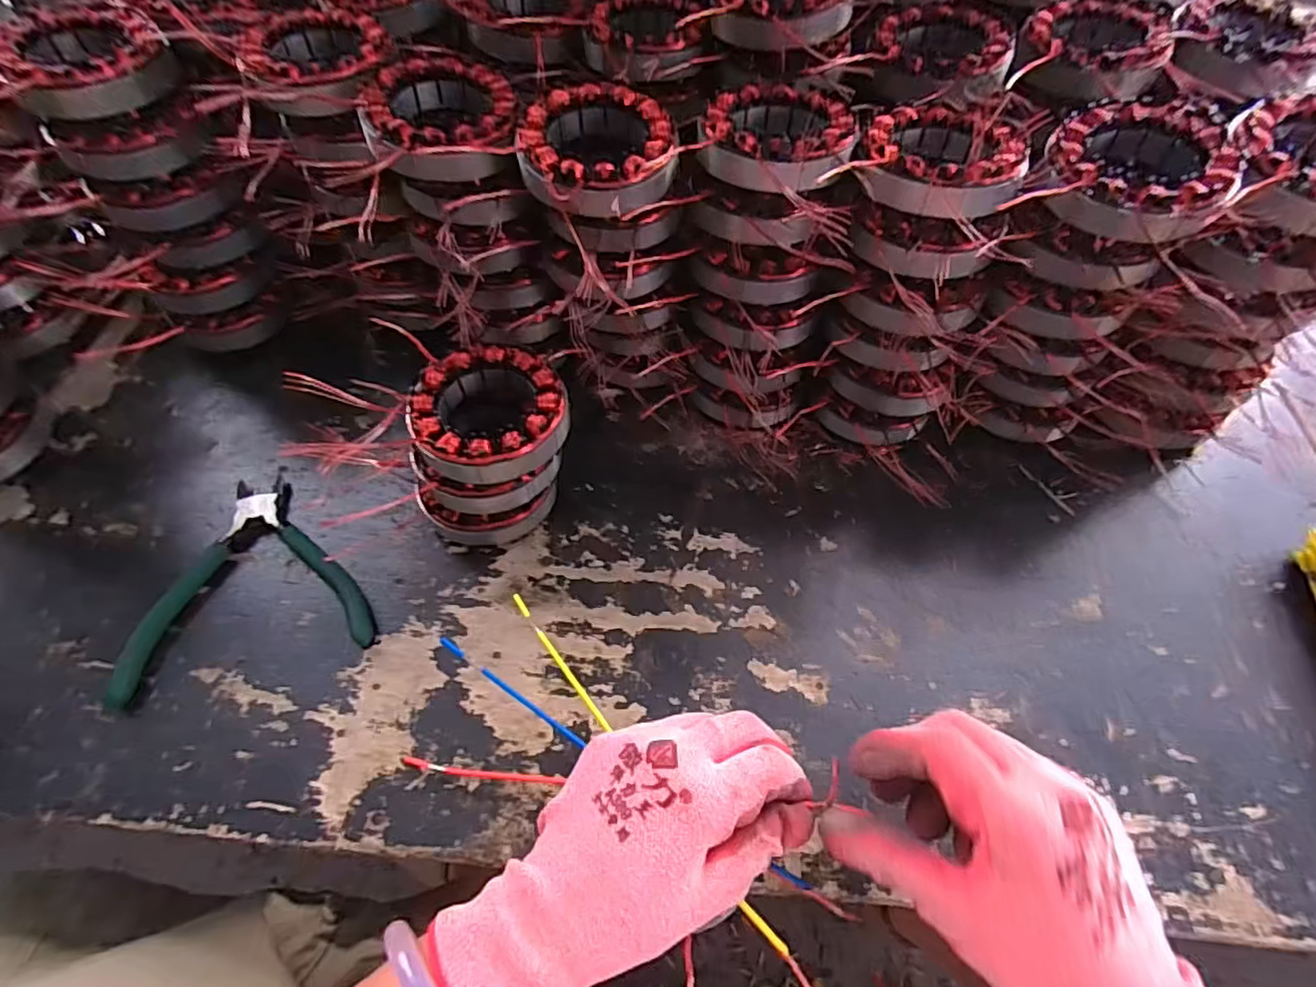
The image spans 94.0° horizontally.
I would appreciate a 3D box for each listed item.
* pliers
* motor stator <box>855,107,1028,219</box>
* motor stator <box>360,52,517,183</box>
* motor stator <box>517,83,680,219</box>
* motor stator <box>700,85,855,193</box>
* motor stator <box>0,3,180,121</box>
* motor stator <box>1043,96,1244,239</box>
[{"bbox_3d":[-0.253,0.045,0.381,0.135,0.013,0.139,-15,60,-9],"label":"pliers"},{"bbox_3d":[0.156,-0.184,0.333,0.080,0.022,0.094,22,61,13],"label":"motor stator"},{"bbox_3d":[-0.120,-0.210,0.348,0.078,0.033,0.091,-4,59,-3],"label":"motor stator"},{"bbox_3d":[-0.032,-0.189,0.340,0.084,0.029,0.085,4,59,2],"label":"motor stator"},{"bbox_3d":[0.069,-0.203,0.344,0.083,0.024,0.083,0,59,0],"label":"motor stator"},{"bbox_3d":[-0.337,-0.258,0.364,0.081,0.028,0.081,-34,64,-19],"label":"motor stator"},{"bbox_3d":[0.251,-0.172,0.321,0.083,0.030,0.089,32,64,18],"label":"motor stator"}]

